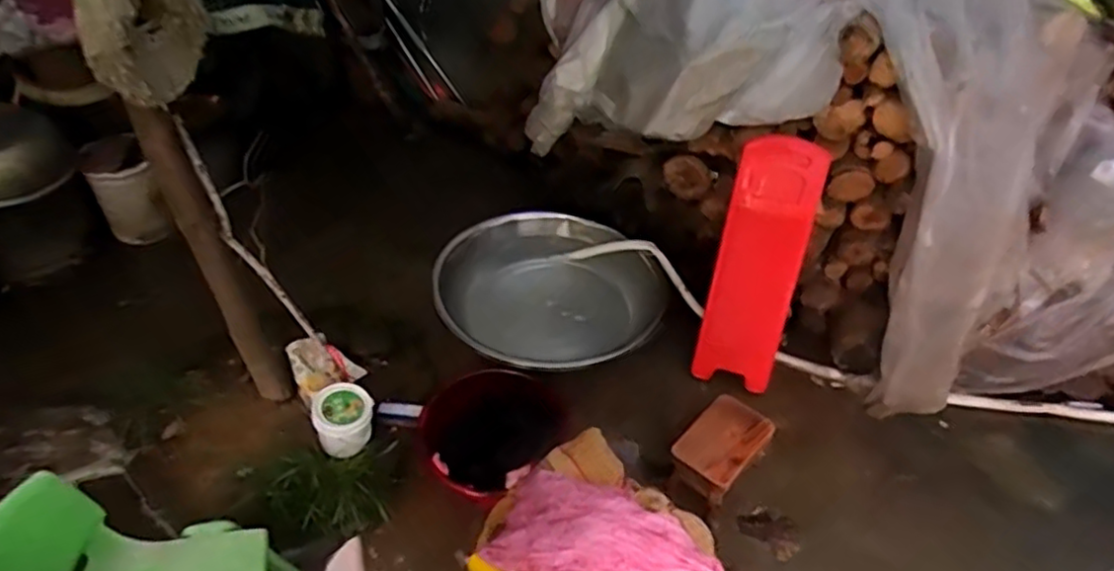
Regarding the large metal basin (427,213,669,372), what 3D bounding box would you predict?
[{"bbox_3d":[-0.024,0.044,1.960,0.641,0.221,0.523,-6,43,-11],"label":"large metal basin"}]

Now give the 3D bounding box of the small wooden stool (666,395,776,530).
[{"bbox_3d":[0.364,0.397,1.557,0.157,0.163,0.240,31,49,27],"label":"small wooden stool"}]

